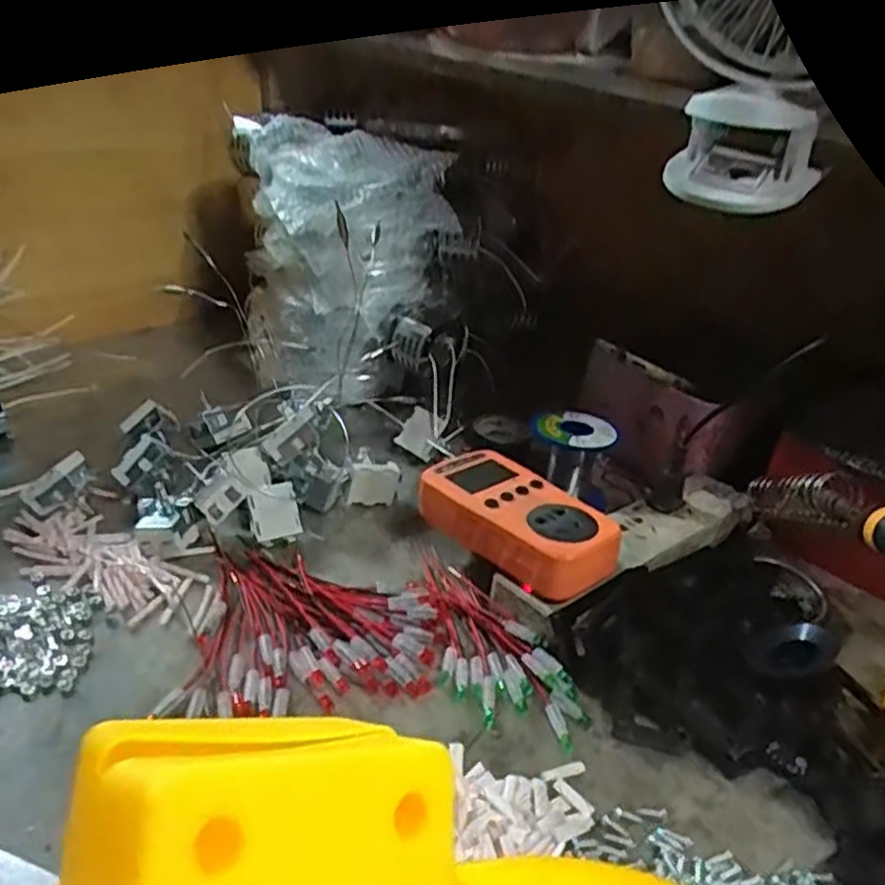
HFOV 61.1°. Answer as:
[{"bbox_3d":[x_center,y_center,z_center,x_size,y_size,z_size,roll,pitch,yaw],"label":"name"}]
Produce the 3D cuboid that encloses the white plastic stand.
[{"bbox_3d":[0.166,-0.160,0.410,0.076,0.056,0.047,18,34,17],"label":"white plastic stand"}]

